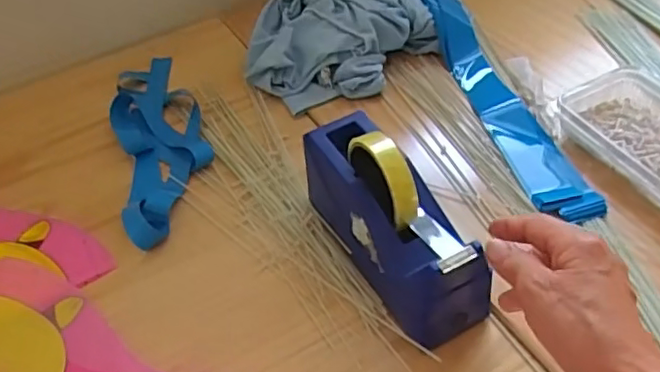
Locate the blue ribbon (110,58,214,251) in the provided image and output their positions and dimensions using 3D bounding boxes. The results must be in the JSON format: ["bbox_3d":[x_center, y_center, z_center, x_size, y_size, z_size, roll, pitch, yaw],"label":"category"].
[{"bbox_3d":[-0.197,-0.063,0.700,0.098,0.032,0.313,-17,48,-9],"label":"blue ribbon"}]

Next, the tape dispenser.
[{"bbox_3d":[0.049,0.027,0.523,0.070,0.116,0.203,-26,50,-16],"label":"tape dispenser"}]

